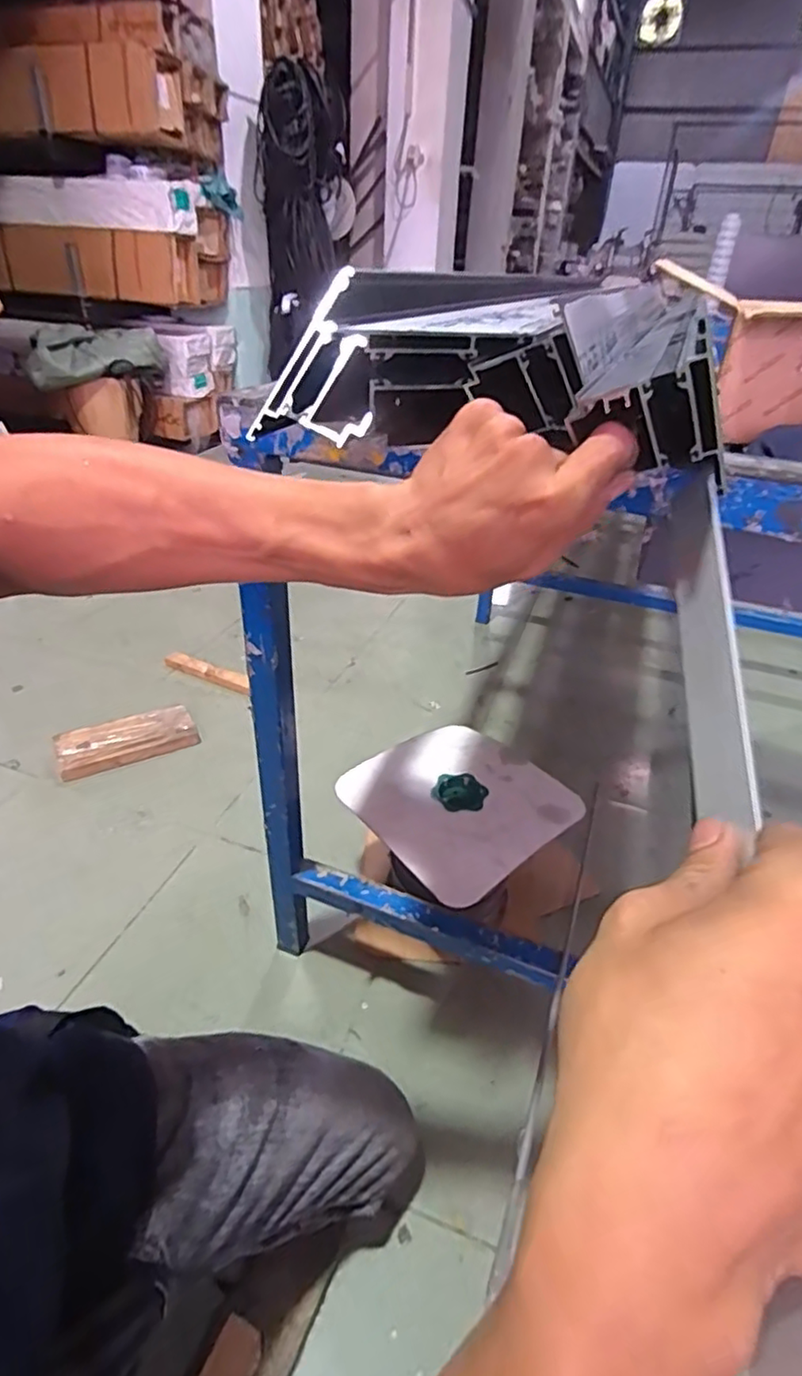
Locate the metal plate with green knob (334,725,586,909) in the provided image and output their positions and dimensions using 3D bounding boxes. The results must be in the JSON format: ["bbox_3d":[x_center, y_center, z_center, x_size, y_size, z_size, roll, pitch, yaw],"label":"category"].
[{"bbox_3d":[0.091,0.176,0.996,0.291,0.032,0.297,-21,41,-32],"label":"metal plate with green knob"}]

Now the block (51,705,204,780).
[{"bbox_3d":[-0.595,0.114,1.380,0.280,0.058,0.114,-14,38,-25],"label":"block"}]

